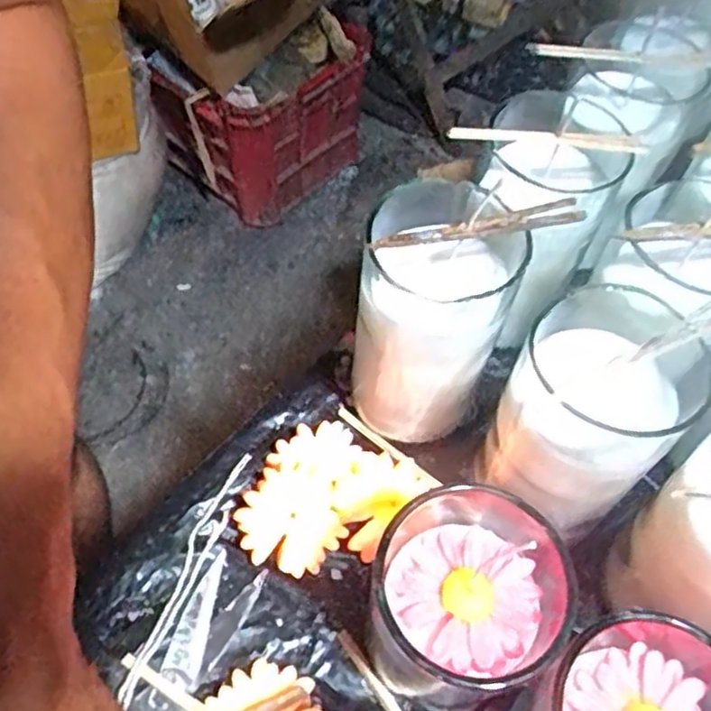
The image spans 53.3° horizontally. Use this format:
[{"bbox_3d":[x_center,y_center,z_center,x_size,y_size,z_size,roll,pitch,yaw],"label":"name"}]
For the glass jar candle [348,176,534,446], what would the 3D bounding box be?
[{"bbox_3d":[0.036,-0.020,0.341,0.069,0.134,0.077,15,58,8],"label":"glass jar candle"}]

